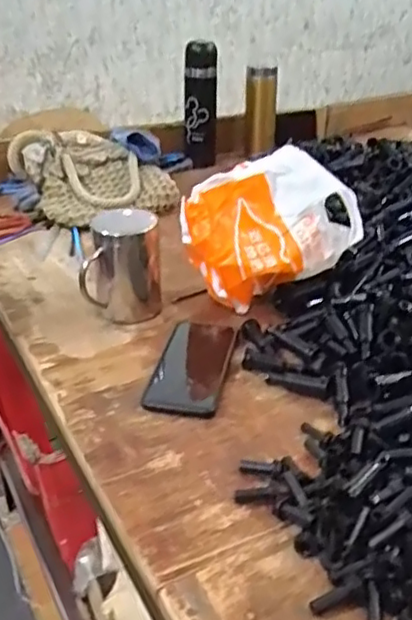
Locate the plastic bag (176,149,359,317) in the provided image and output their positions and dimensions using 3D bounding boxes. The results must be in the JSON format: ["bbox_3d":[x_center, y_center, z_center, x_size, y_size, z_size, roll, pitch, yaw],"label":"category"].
[{"bbox_3d":[0.071,-0.089,0.764,0.205,0.155,0.108,-12,32,-20],"label":"plastic bag"}]

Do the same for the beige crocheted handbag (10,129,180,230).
[{"bbox_3d":[-0.189,-0.219,1.076,0.257,0.135,0.204,-10,32,-16],"label":"beige crocheted handbag"}]

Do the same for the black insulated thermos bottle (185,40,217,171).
[{"bbox_3d":[-0.011,-0.390,1.242,0.064,0.232,0.059,1,30,1],"label":"black insulated thermos bottle"}]

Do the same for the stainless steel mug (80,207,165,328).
[{"bbox_3d":[-0.102,-0.056,0.769,0.091,0.126,0.082,-3,31,-4],"label":"stainless steel mug"}]

